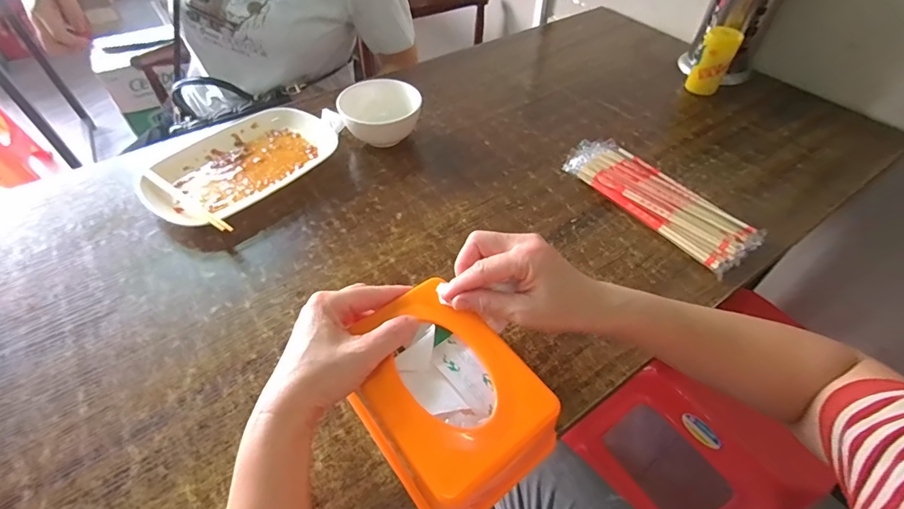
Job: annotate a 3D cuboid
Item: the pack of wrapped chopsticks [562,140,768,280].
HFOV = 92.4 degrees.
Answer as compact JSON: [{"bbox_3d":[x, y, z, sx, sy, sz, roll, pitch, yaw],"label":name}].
[{"bbox_3d":[0.249,-0.072,0.525,0.088,0.024,0.230,-30,57,-22],"label":"pack of wrapped chopsticks"}]

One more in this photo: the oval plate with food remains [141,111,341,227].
[{"bbox_3d":[-0.271,-0.123,0.554,0.151,0.024,0.227,30,57,23],"label":"oval plate with food remains"}]

